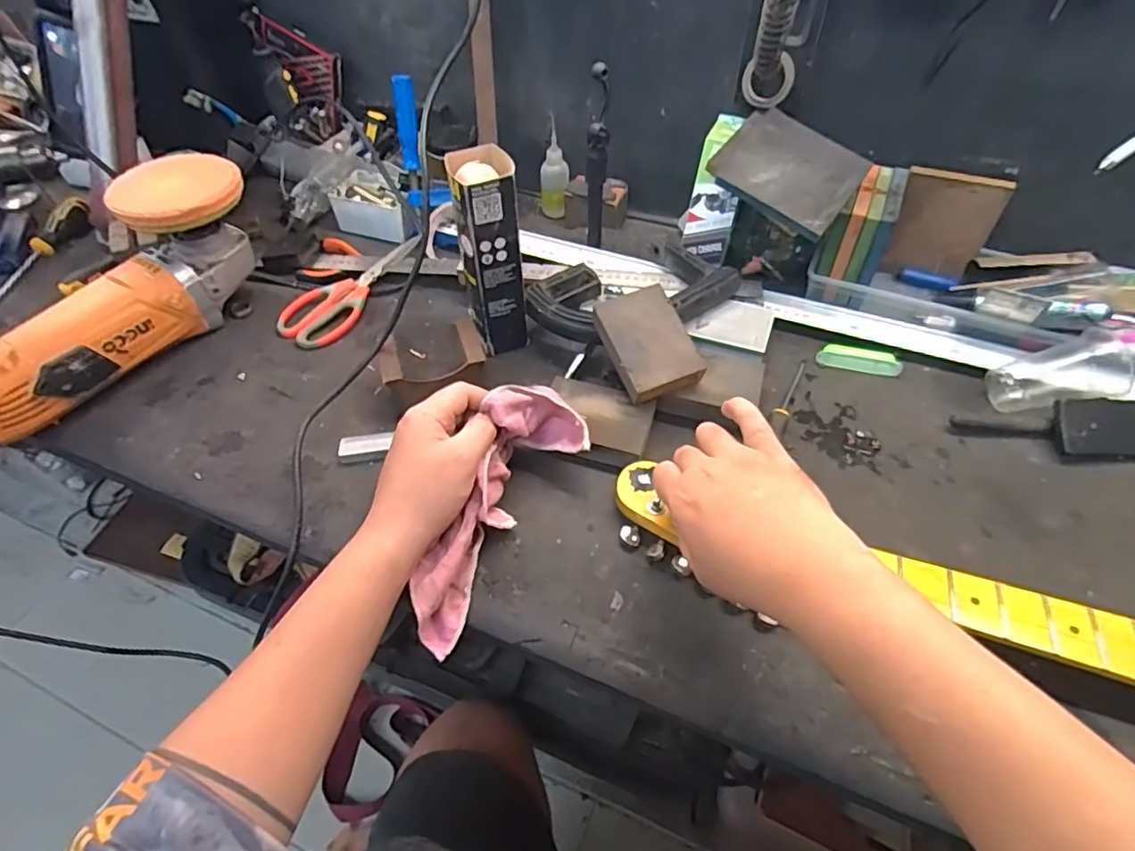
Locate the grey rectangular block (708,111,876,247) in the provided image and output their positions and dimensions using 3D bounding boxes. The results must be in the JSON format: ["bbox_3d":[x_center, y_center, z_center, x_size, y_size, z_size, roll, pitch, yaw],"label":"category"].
[{"bbox_3d":[0.220,-0.257,0.595,0.132,0.015,0.099,35,80,14],"label":"grey rectangular block"}]

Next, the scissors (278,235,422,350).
[{"bbox_3d":[-0.250,-0.166,0.697,0.074,0.016,0.203,20,53,17],"label":"scissors"}]

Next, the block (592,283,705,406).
[{"bbox_3d":[0.073,-0.078,0.552,0.073,0.020,0.102,-19,68,-13],"label":"block"}]

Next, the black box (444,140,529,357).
[{"bbox_3d":[-0.075,-0.166,0.586,0.057,0.181,0.075,-7,51,-4],"label":"black box"}]

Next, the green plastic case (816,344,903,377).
[{"bbox_3d":[0.300,-0.068,0.615,0.081,0.009,0.029,11,50,9],"label":"green plastic case"}]

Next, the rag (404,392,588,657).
[{"bbox_3d":[-0.058,0.071,0.484,0.082,0.050,0.220,20,68,17],"label":"rag"}]

